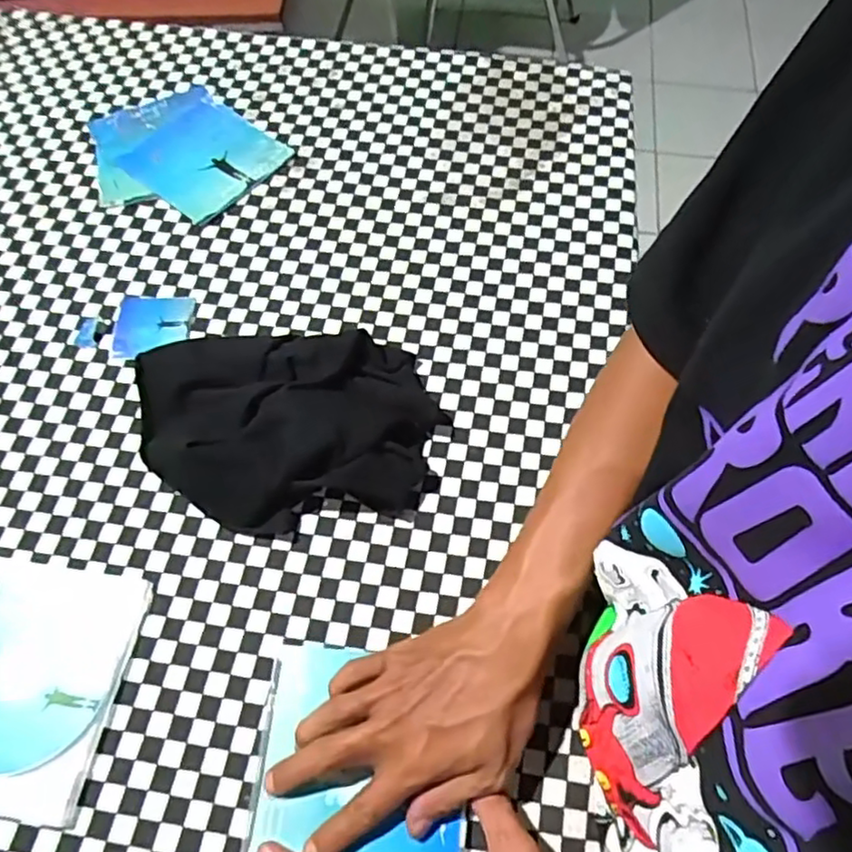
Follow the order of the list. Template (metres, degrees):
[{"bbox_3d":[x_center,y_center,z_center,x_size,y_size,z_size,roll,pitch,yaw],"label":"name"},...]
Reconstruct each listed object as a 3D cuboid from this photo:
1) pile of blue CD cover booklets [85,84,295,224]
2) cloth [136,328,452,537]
[{"bbox_3d":[-0.244,-0.269,0.627,0.183,0.016,0.156,40,70,20],"label":"pile of blue CD cover booklets"},{"bbox_3d":[-0.102,-0.005,0.480,0.208,0.040,0.154,-9,62,-3],"label":"cloth"}]

